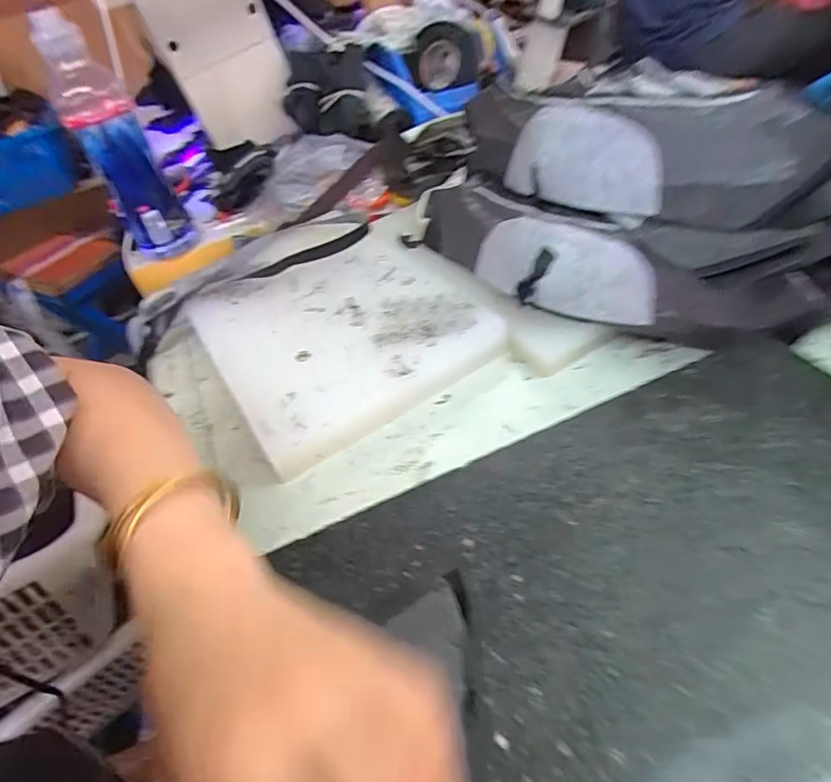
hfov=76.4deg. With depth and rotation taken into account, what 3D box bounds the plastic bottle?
[{"bbox_3d":[-0.297,-0.242,0.532,0.071,0.219,0.059,-27,45,-13],"label":"plastic bottle"}]

